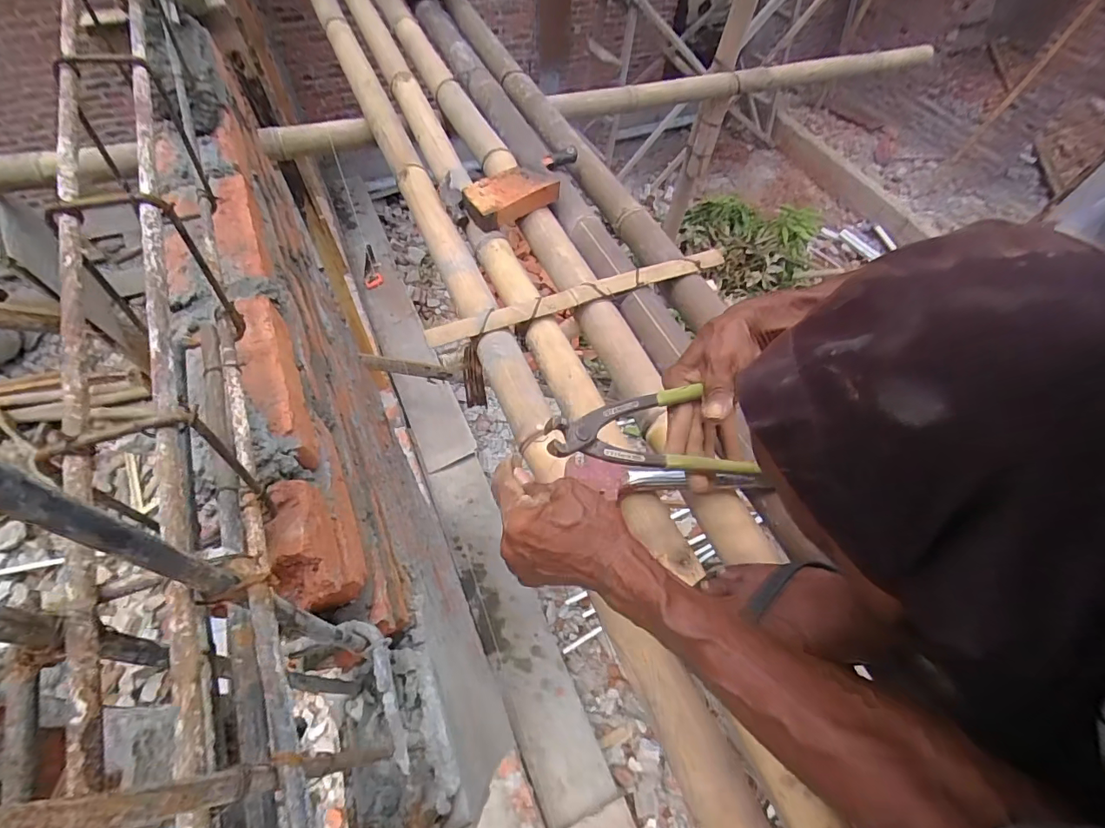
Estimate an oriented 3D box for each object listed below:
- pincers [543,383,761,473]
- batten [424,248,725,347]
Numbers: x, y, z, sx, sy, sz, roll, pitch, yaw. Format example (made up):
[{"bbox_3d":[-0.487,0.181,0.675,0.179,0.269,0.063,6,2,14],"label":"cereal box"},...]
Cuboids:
[{"bbox_3d":[0.087,0.016,0.409,0.190,0.031,0.070,1,57,-21],"label":"pincers"},{"bbox_3d":[0.052,-0.182,0.720,0.481,0.017,0.034,-18,61,-14],"label":"batten"}]

